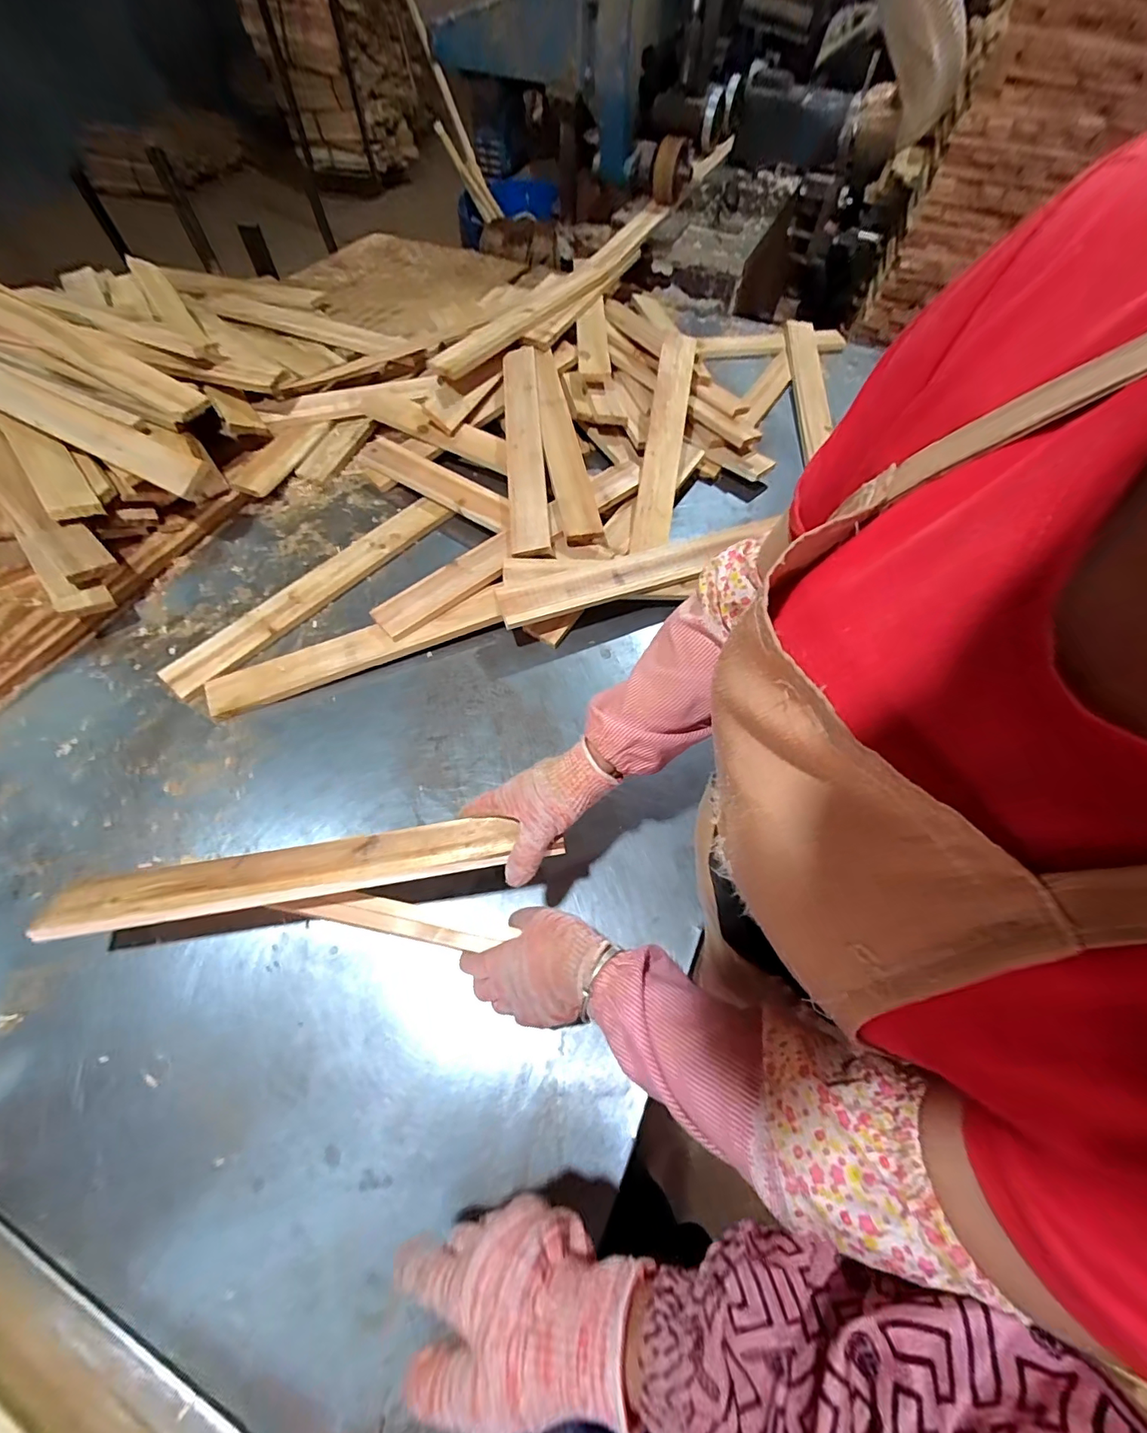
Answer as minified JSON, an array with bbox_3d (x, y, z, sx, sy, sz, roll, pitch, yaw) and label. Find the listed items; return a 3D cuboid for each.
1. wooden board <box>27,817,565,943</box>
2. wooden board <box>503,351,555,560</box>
[{"bbox_3d":[-0.253,0.145,0.471,0.465,0.013,0.059,-9,38,-3],"label":"wooden board"},{"bbox_3d":[-0.085,-0.467,0.823,0.061,0.031,0.458,-3,62,-5],"label":"wooden board"}]

